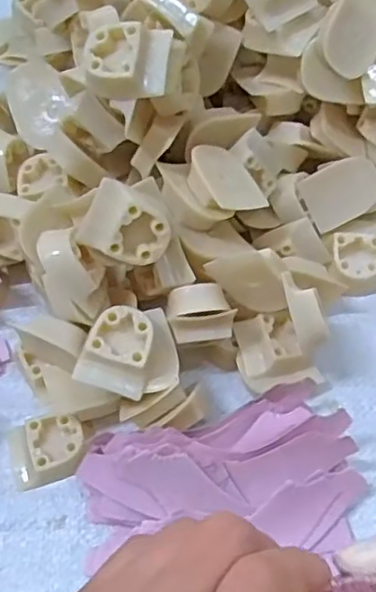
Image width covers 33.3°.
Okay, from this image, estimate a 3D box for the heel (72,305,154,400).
[{"bbox_3d":[-0.034,0.029,0.320,0.033,0.027,0.039,18,60,8],"label":"heel"}]

